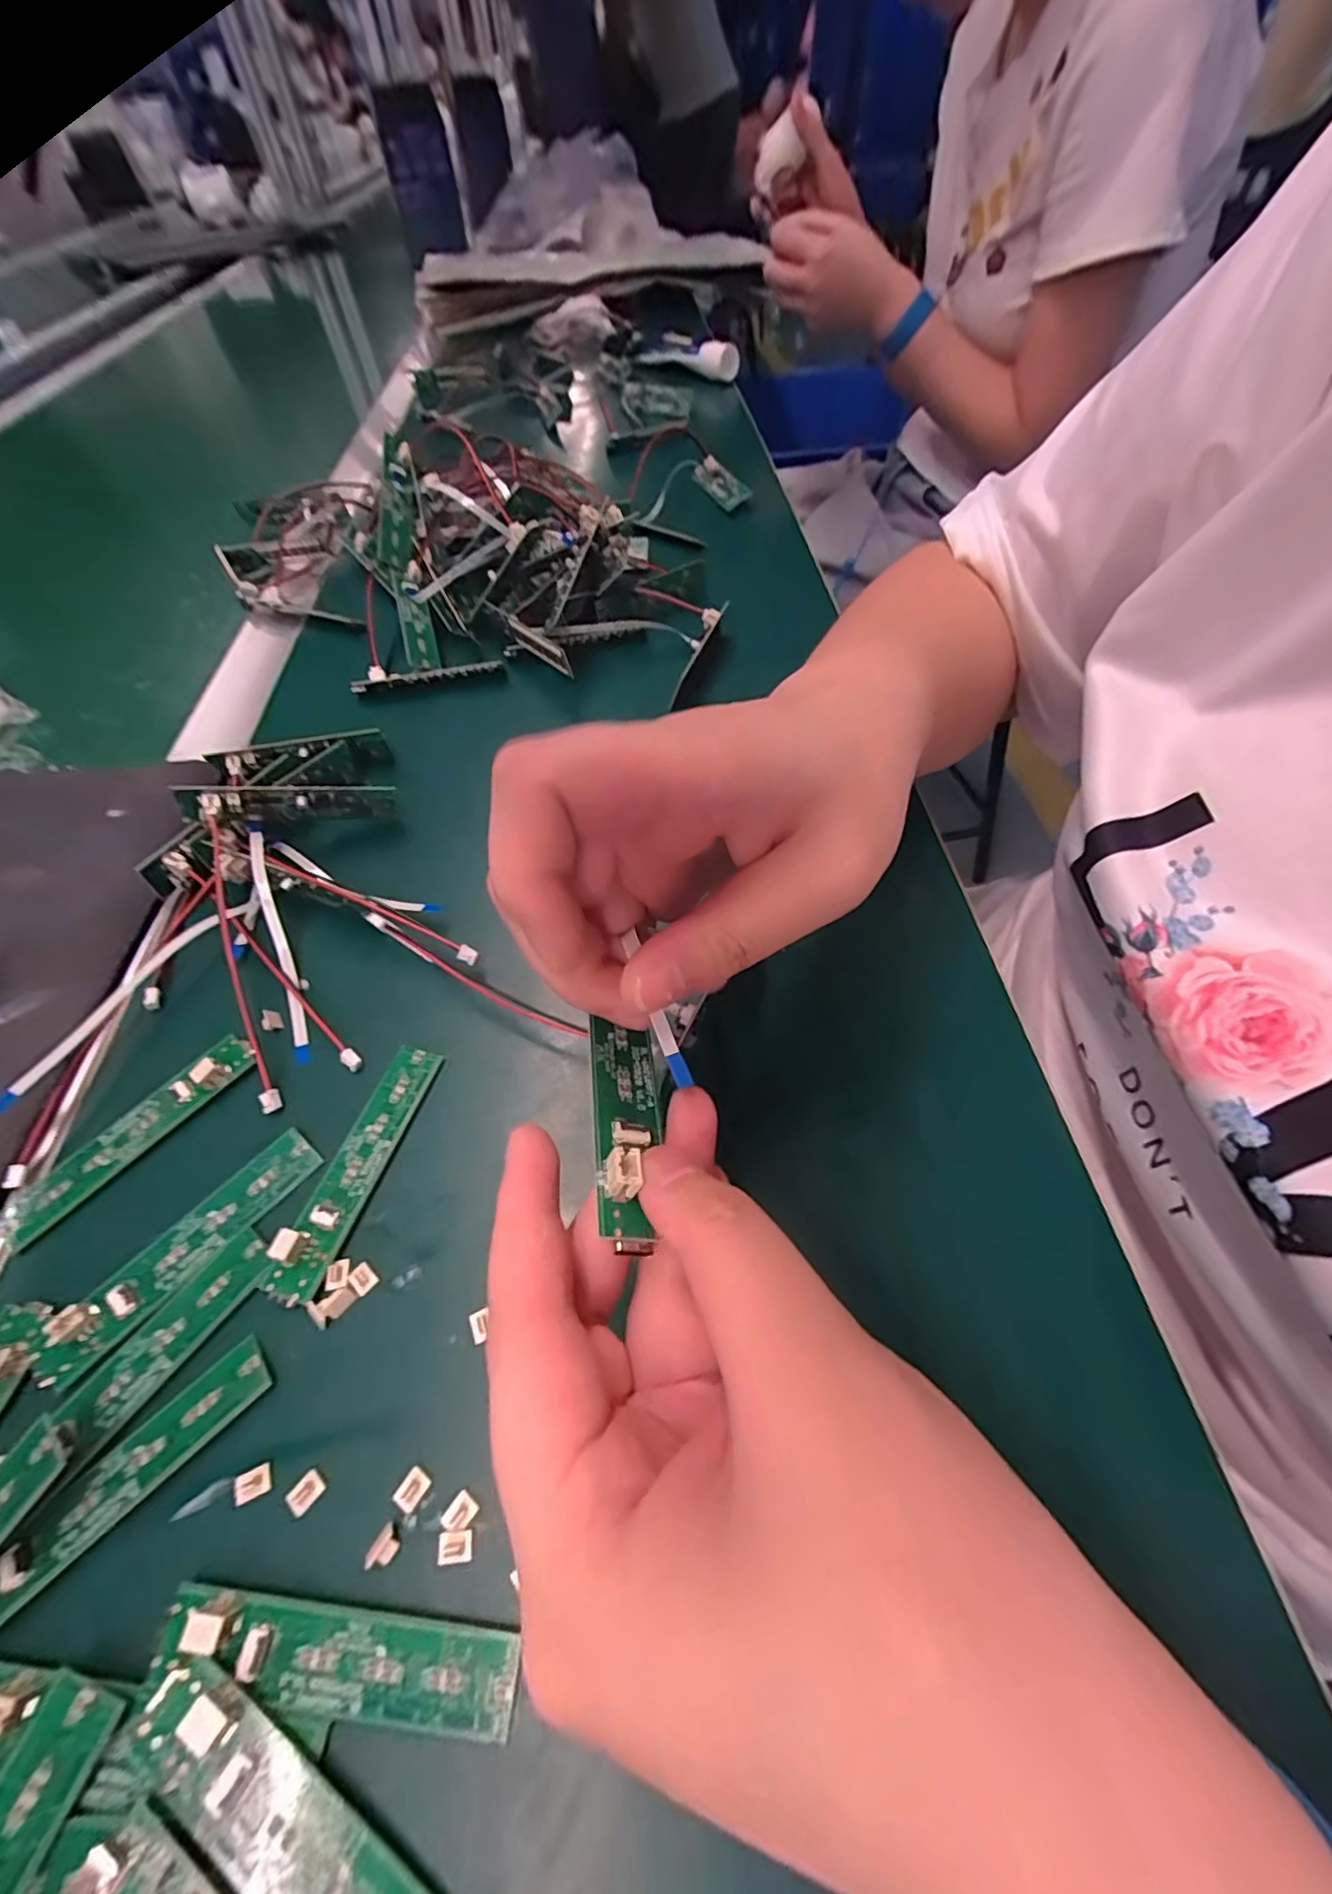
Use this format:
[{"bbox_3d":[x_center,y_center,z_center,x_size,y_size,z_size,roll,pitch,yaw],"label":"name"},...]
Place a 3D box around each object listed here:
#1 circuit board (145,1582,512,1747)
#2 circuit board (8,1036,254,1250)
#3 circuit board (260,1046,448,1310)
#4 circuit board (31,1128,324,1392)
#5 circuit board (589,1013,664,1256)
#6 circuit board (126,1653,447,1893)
[{"bbox_3d":[-0.076,0.162,0.139,0.082,0.010,0.017,4,56,4],"label":"circuit board"},{"bbox_3d":[-0.183,0.061,0.210,0.018,0.011,0.081,33,62,21],"label":"circuit board"},{"bbox_3d":[-0.103,0.070,0.204,0.018,0.010,0.083,13,57,10],"label":"circuit board"},{"bbox_3d":[-0.149,0.091,0.189,0.018,0.009,0.083,34,63,22],"label":"circuit board"},{"bbox_3d":[-0.010,0.040,0.143,0.016,0.011,0.055,-4,39,-1],"label":"circuit board"},{"bbox_3d":[-0.075,0.180,0.125,0.084,0.008,0.018,24,59,17],"label":"circuit board"}]

